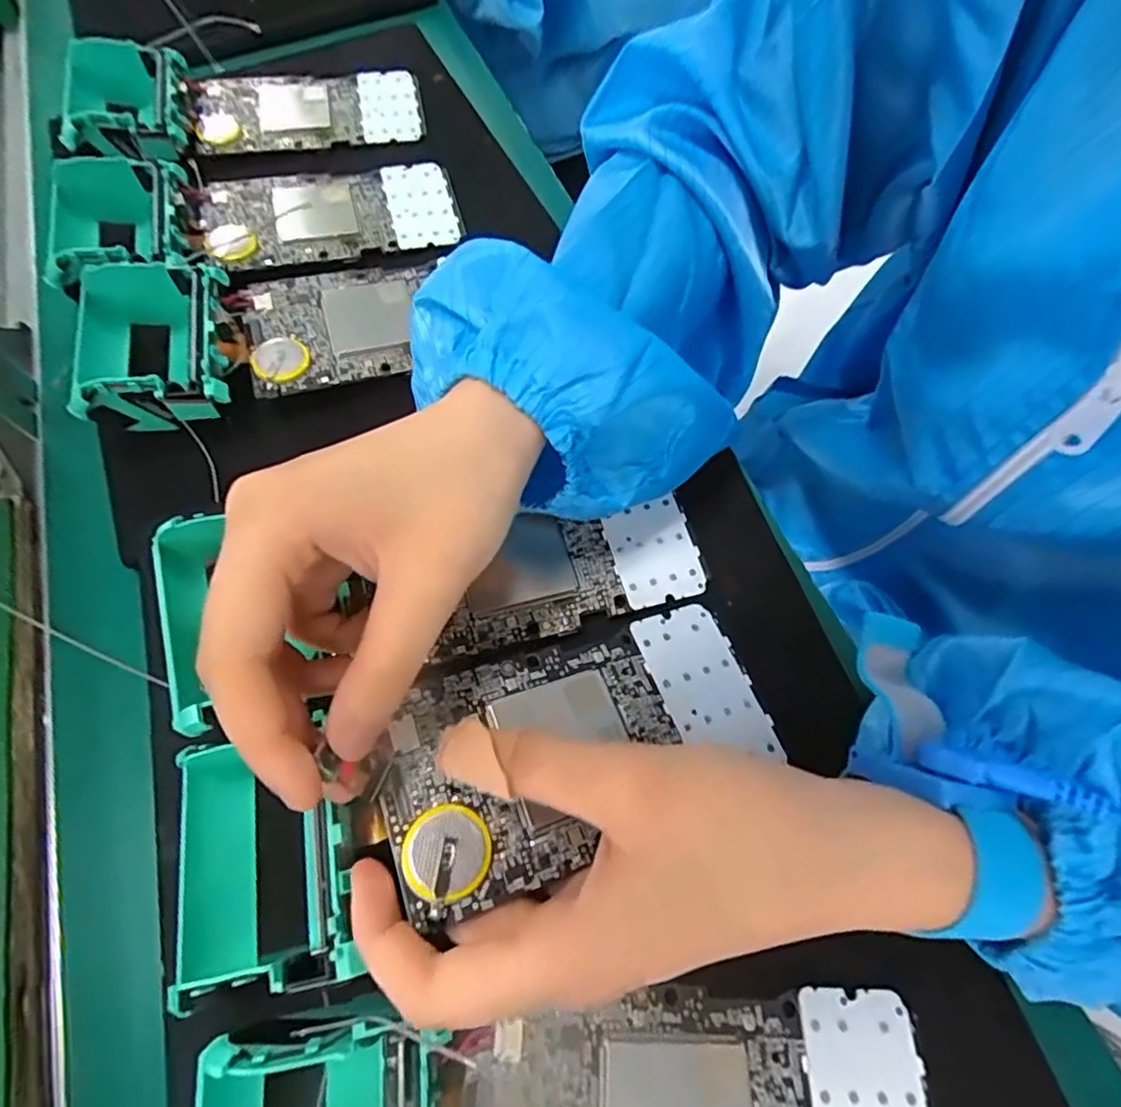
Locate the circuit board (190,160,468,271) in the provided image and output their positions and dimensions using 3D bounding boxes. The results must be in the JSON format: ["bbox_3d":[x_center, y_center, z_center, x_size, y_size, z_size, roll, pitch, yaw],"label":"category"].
[{"bbox_3d":[-0.123,-0.183,0.330,0.133,0.014,0.064,-16,66,-9],"label":"circuit board"}]

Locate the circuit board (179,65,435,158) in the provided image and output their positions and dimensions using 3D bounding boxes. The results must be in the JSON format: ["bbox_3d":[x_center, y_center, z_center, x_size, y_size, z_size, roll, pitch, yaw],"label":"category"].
[{"bbox_3d":[-0.150,-0.267,0.372,0.131,0.010,0.061,-10,72,-10],"label":"circuit board"}]

